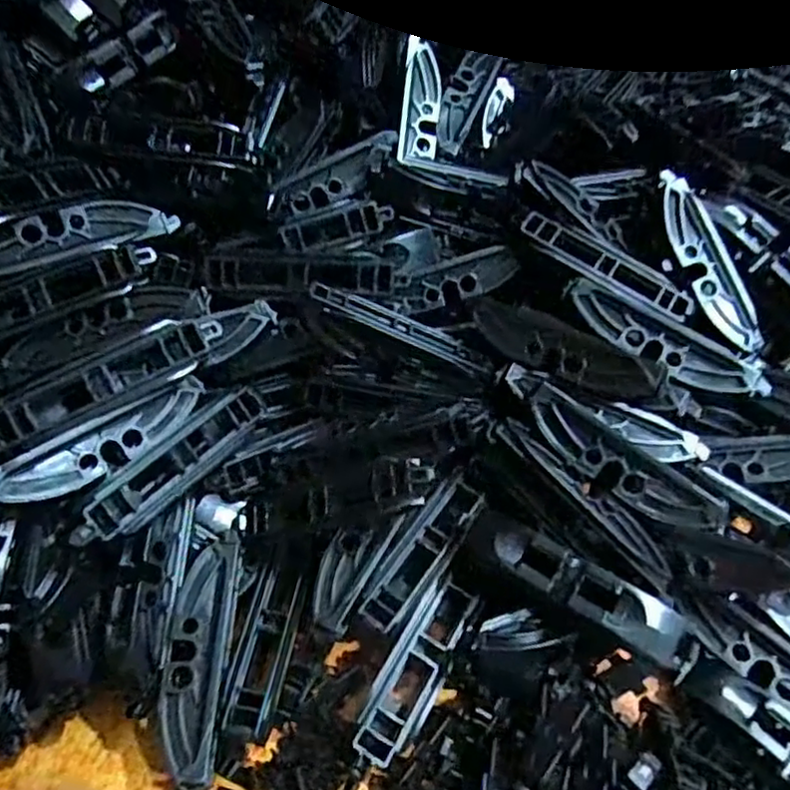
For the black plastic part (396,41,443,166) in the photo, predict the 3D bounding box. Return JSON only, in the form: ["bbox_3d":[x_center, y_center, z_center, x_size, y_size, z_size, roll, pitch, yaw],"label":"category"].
[{"bbox_3d":[0.013,-0.132,0.304,0.019,0.004,0.054,10,86,-28],"label":"black plastic part"}]

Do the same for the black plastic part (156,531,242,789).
[{"bbox_3d":[-0.065,0.086,0.224,0.019,0.014,0.077,0,51,3],"label":"black plastic part"}]

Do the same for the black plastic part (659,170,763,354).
[{"bbox_3d":[0.125,-0.054,0.266,0.016,0.007,0.078,-21,83,-12],"label":"black plastic part"}]

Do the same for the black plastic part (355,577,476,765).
[{"bbox_3d":[0.008,0.091,0.223,0.019,0.008,0.062,22,55,20],"label":"black plastic part"}]

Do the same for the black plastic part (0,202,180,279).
[{"bbox_3d":[-0.125,-0.059,0.250,0.080,0.009,0.020,-21,95,-19],"label":"black plastic part"}]

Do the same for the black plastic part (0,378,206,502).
[{"bbox_3d":[-0.102,0.017,0.230,0.079,0.020,0.013,-34,57,-23],"label":"black plastic part"}]

